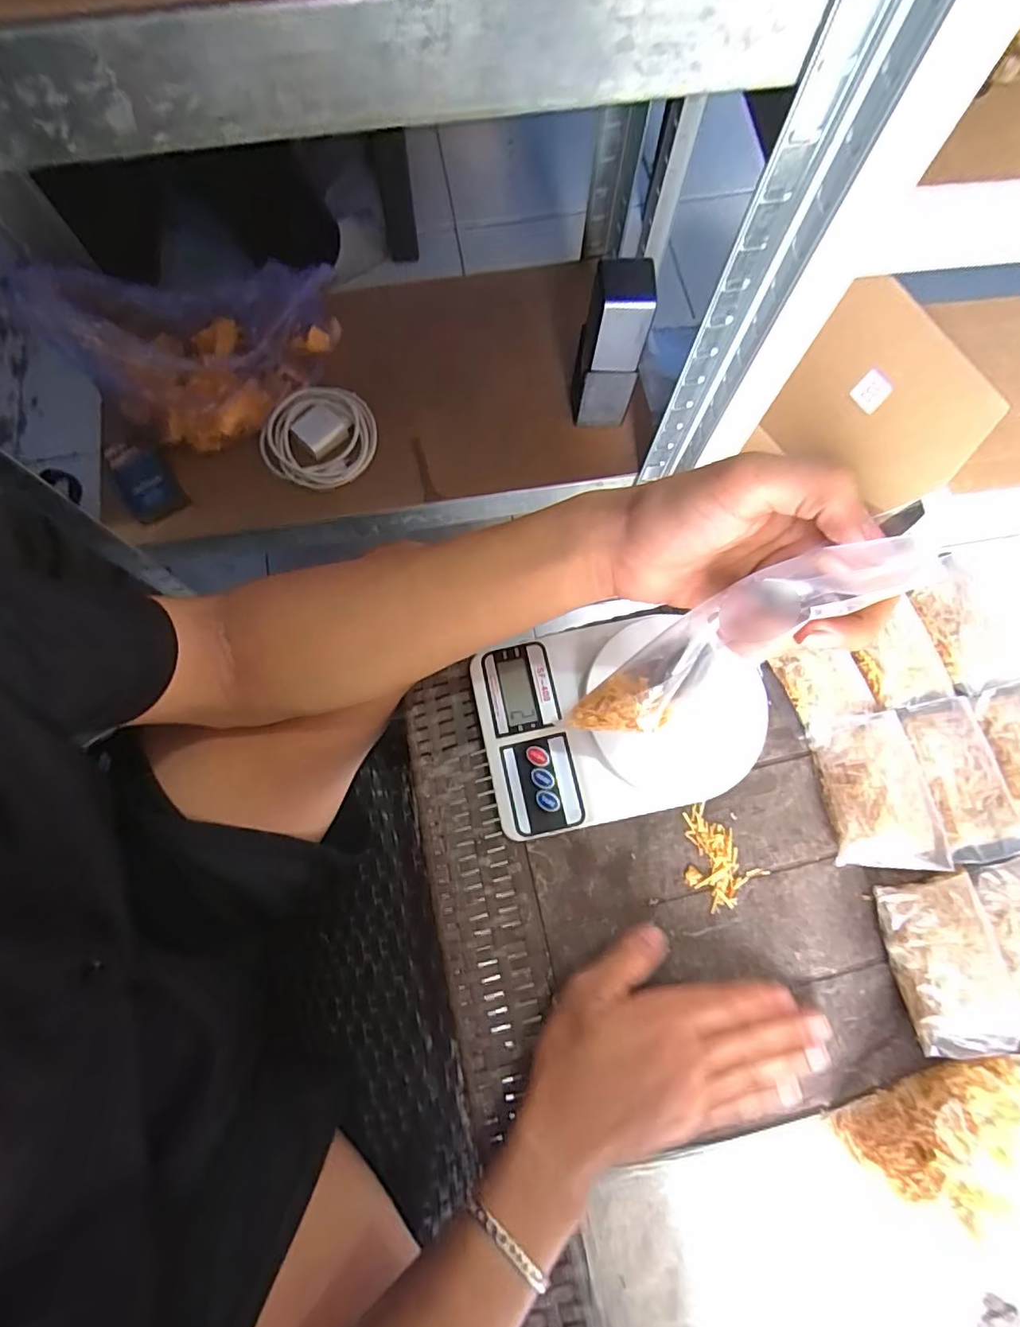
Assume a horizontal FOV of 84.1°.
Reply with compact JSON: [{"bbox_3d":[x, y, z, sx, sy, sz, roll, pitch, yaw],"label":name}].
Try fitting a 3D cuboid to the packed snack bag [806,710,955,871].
[{"bbox_3d":[0.237,0.083,0.370,0.060,0.032,0.095,-4,75,-2],"label":"packed snack bag"}]

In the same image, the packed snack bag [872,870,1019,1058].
[{"bbox_3d":[0.263,0.180,0.341,0.057,0.025,0.092,-9,75,-3],"label":"packed snack bag"}]

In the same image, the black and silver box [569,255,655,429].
[{"bbox_3d":[0.097,-0.307,0.552,0.059,0.151,0.056,7,75,1],"label":"black and silver box"}]

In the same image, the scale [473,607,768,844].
[{"bbox_3d":[0.071,0.037,0.372,0.176,0.046,0.125,-11,76,-4],"label":"scale"}]

